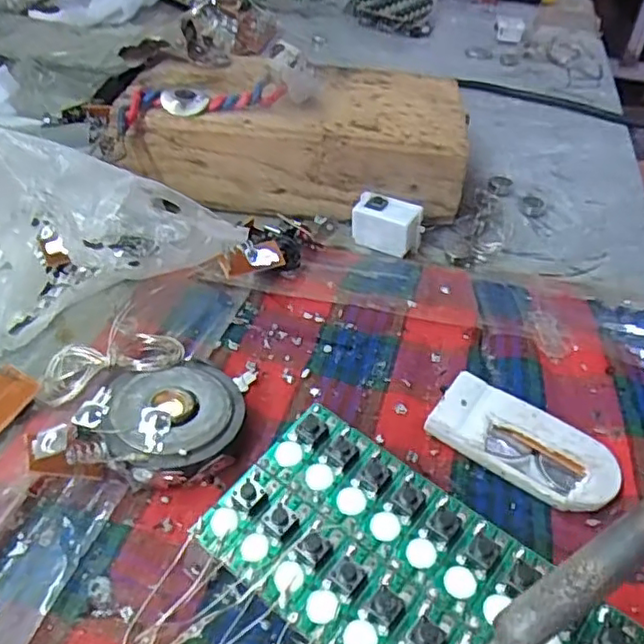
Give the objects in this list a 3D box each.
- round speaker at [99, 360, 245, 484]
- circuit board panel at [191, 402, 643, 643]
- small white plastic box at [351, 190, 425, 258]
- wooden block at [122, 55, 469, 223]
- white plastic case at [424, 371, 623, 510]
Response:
[{"bbox_3d":[-0.039,0.028,0.174,0.036,0.012,0.037,4,41,-3],"label":"round speaker"},{"bbox_3d":[0.021,0.055,0.132,0.093,0.010,0.042,33,48,26],"label":"circuit board panel"},{"bbox_3d":[0.026,-0.040,0.255,0.027,0.017,0.012,24,44,19],"label":"small white plastic box"},{"bbox_3d":[-0.010,-0.083,0.285,0.137,0.038,0.079,6,41,-1],"label":"wooden block"},{"bbox_3d":[0.056,0.034,0.180,0.050,0.008,0.025,24,44,19],"label":"white plastic case"}]

